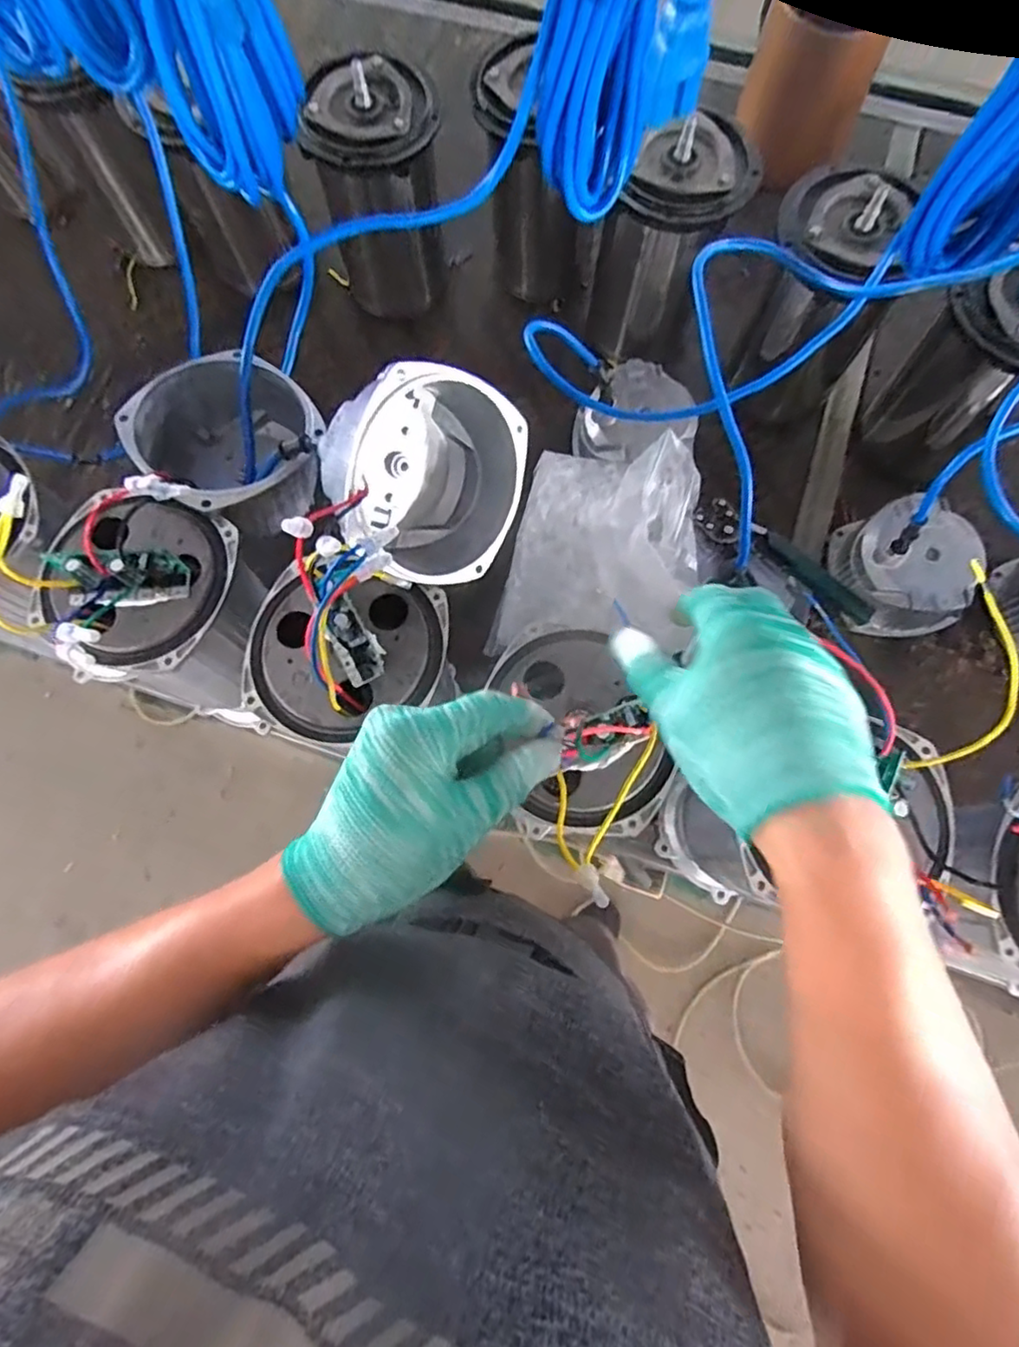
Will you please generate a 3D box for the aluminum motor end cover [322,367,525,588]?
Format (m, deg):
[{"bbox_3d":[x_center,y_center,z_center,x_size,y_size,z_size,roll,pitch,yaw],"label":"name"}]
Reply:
[{"bbox_3d":[-0.069,-0.131,0.443,0.085,0.135,0.151,30,111,42],"label":"aluminum motor end cover"}]

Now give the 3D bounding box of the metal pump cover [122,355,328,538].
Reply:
[{"bbox_3d":[-0.215,-0.179,0.506,0.133,0.087,0.128,42,80,10],"label":"metal pump cover"}]

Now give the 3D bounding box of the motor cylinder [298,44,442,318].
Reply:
[{"bbox_3d":[-0.134,-0.505,0.685,0.128,0.213,0.114,-10,76,-2],"label":"motor cylinder"}]

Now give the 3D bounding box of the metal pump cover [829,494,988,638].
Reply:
[{"bbox_3d":[0.402,-0.106,0.639,0.117,0.082,0.123,2,76,1],"label":"metal pump cover"}]

